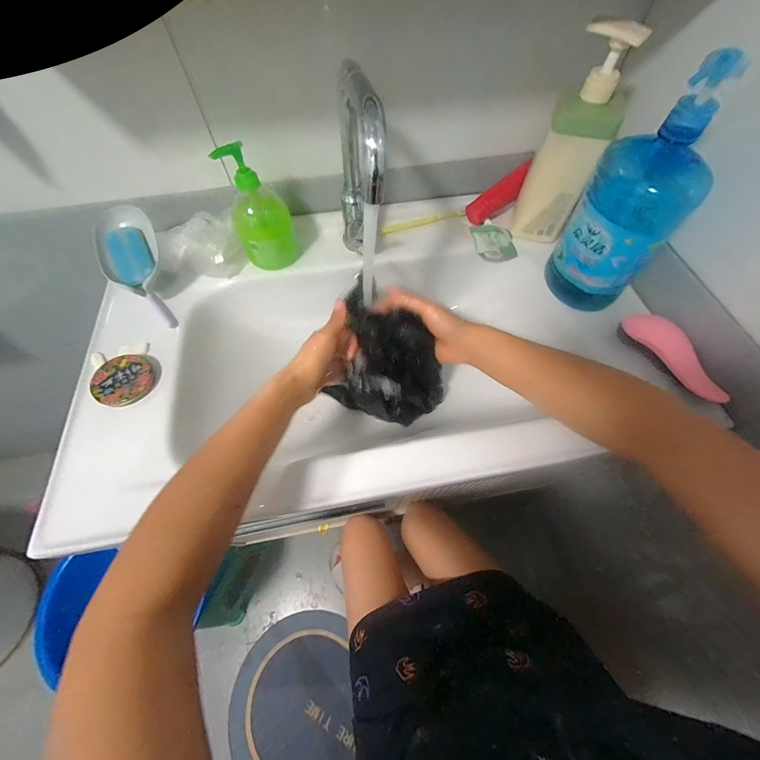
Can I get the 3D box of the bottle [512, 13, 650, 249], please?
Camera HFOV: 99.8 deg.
[{"bbox_3d":[0.263,-0.317,0.449,0.086,0.236,0.061,24,66,12],"label":"bottle"}]

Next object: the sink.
[{"bbox_3d":[-0.050,-0.048,0.507,0.704,0.136,0.462,-9,63,-4],"label":"sink"}]

